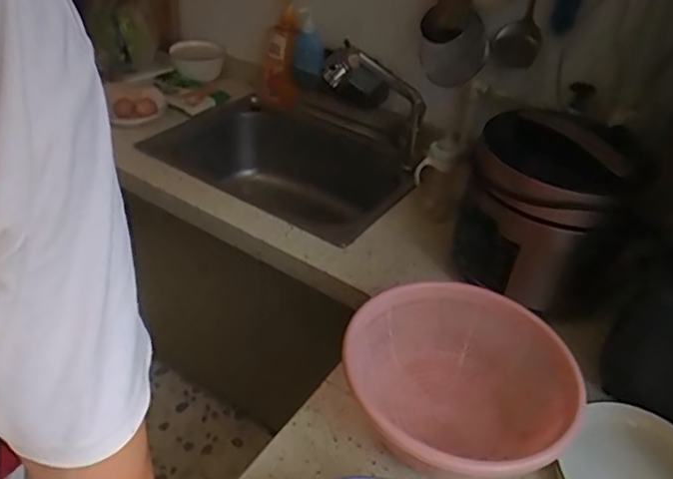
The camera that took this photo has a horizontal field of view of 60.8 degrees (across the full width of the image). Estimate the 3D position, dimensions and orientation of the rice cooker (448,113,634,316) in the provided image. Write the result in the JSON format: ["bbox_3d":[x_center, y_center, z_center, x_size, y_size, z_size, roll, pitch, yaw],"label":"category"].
[{"bbox_3d":[0.318,-0.062,0.926,0.221,0.241,0.221,24,41,23],"label":"rice cooker"}]

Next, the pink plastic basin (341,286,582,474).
[{"bbox_3d":[0.147,0.188,0.746,0.272,0.117,0.251,3,37,-3],"label":"pink plastic basin"}]

